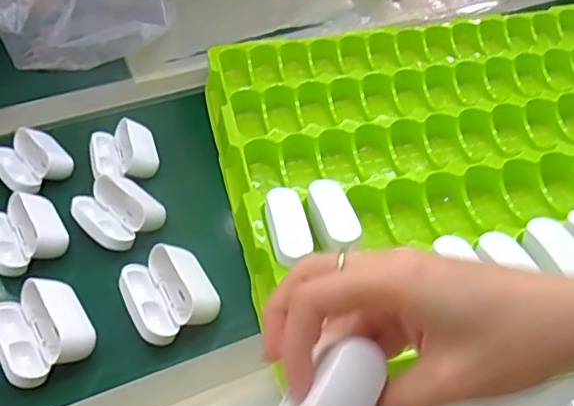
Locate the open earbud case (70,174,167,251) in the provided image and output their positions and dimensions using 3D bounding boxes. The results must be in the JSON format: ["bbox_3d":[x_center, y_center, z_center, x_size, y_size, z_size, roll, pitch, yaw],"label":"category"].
[{"bbox_3d":[-0.130,0.006,0.443,0.053,0.024,0.067,-33,50,-29],"label":"open earbud case"}]

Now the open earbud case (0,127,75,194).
[{"bbox_3d":[-0.215,-0.038,0.485,0.061,0.025,0.052,32,52,32],"label":"open earbud case"}]

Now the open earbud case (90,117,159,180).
[{"bbox_3d":[-0.138,-0.043,0.492,0.053,0.031,0.060,-14,43,-12],"label":"open earbud case"}]

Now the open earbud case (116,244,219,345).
[{"bbox_3d":[-0.078,0.057,0.380,0.053,0.027,0.065,-23,45,-21],"label":"open earbud case"}]

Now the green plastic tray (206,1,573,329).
[{"bbox_3d":[0.246,-0.074,0.491,0.587,0.040,0.392,-6,42,-4],"label":"green plastic tray"}]

